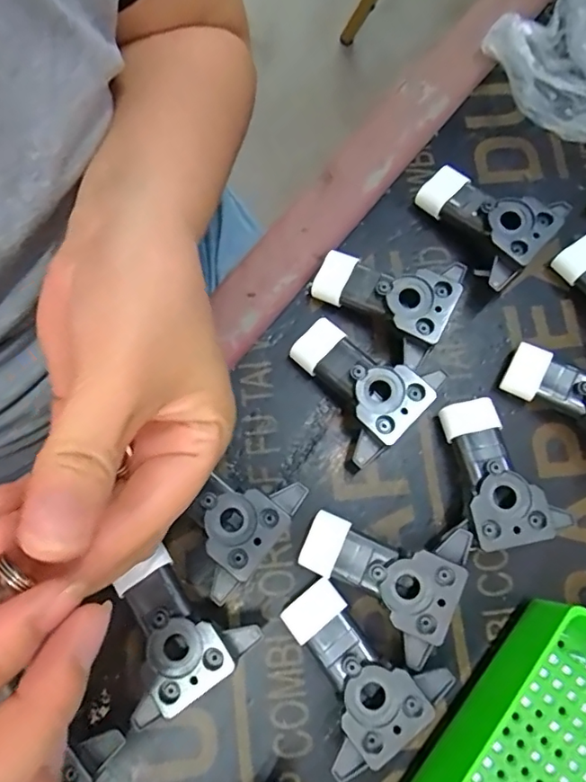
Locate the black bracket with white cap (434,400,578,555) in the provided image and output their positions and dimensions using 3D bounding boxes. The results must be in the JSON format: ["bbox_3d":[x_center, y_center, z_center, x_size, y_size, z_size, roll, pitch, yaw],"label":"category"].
[{"bbox_3d":[0.090,0.034,0.228,0.040,0.016,0.065,-17,65,-3],"label":"black bracket with white cap"}]

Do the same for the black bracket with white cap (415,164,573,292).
[{"bbox_3d":[0.094,-0.087,0.257,0.063,0.025,0.048,43,80,7],"label":"black bracket with white cap"}]

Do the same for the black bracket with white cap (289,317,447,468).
[{"bbox_3d":[0.028,-0.004,0.238,0.048,0.024,0.063,-43,82,-10],"label":"black bracket with white cap"}]

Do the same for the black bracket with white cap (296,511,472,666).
[{"bbox_3d":[0.036,0.076,0.221,0.063,0.030,0.054,23,78,4],"label":"black bracket with white cap"}]

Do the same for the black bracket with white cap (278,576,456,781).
[{"bbox_3d":[0.023,0.113,0.213,0.054,0.025,0.063,-38,81,-9],"label":"black bracket with white cap"}]

